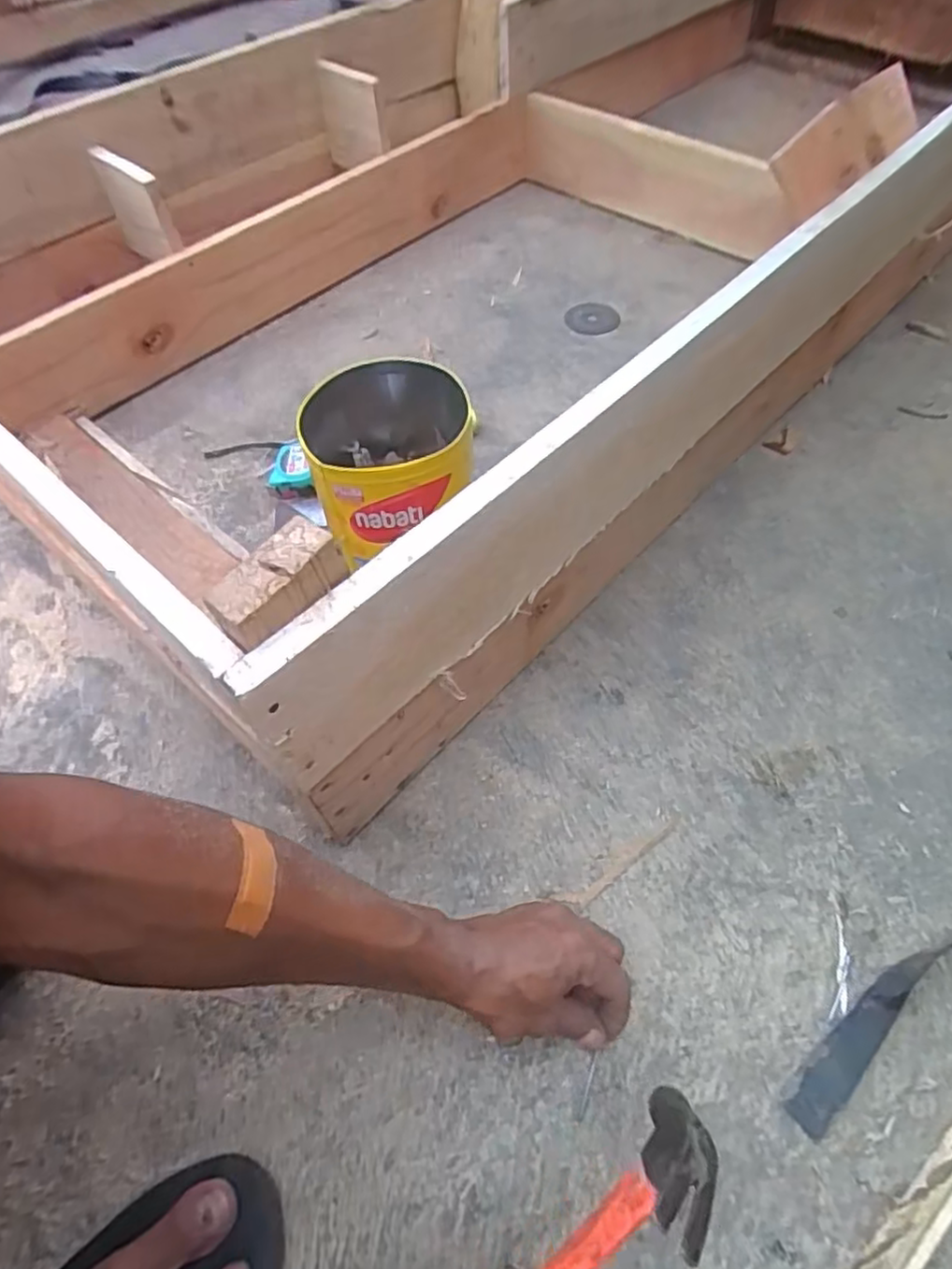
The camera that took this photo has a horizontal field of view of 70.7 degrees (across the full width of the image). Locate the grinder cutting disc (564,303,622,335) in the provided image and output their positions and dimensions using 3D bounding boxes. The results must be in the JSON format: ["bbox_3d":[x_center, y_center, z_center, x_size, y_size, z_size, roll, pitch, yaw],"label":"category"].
[{"bbox_3d":[0.159,-0.439,0.933,0.077,0.009,0.074,-1,57,1],"label":"grinder cutting disc"}]

